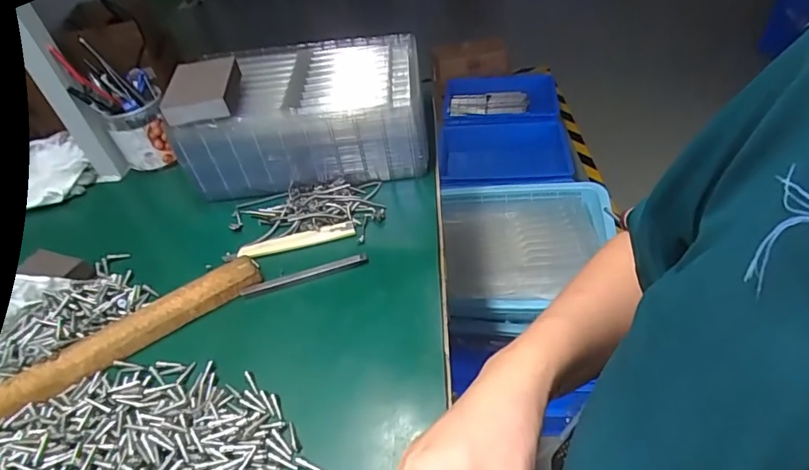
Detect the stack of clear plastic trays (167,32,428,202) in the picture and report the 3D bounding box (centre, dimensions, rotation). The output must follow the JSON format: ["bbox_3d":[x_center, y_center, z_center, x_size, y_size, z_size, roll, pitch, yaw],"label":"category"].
[{"bbox_3d":[-0.115,-0.149,0.598,0.265,0.119,0.171,-5,43,1],"label":"stack of clear plastic trays"}]

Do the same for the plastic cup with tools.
[{"bbox_3d":[-0.345,-0.157,0.608,0.083,0.134,0.076,-3,43,3],"label":"plastic cup with tools"}]

